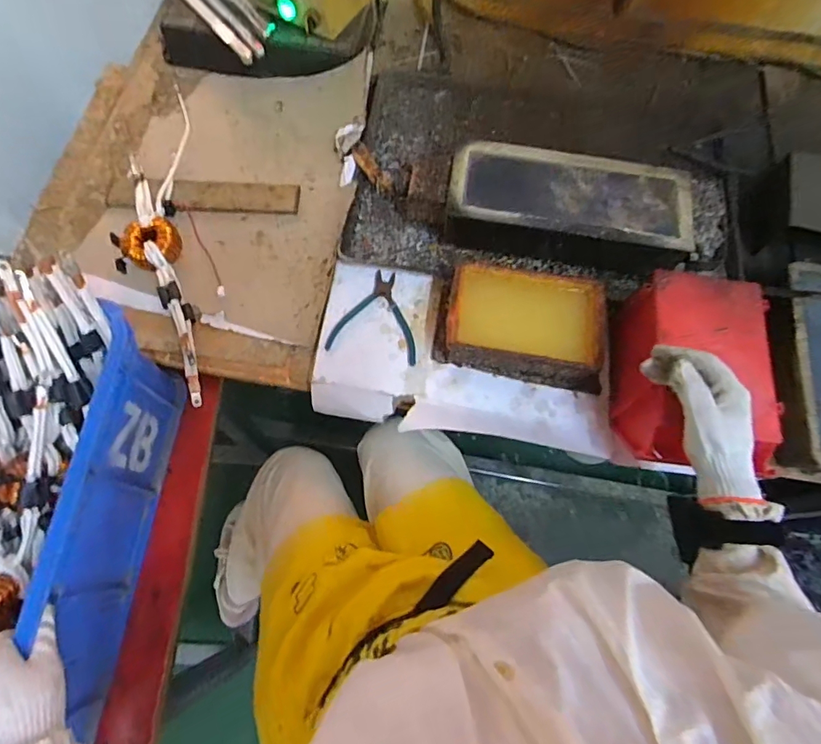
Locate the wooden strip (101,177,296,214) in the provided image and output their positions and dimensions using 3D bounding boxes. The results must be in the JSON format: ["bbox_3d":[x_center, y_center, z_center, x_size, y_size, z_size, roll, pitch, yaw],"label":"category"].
[{"bbox_3d":[-0.331,-0.283,0.776,0.299,0.012,0.066,3,66,-2],"label":"wooden strip"}]

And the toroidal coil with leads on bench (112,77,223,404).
[{"bbox_3d":[-0.384,-0.224,0.741,0.140,0.039,0.589,-15,70,-8],"label":"toroidal coil with leads on bench"}]

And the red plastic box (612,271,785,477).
[{"bbox_3d":[0.347,0.006,0.604,0.139,0.118,0.229,9,69,1],"label":"red plastic box"}]

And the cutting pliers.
[{"bbox_3d":[-0.042,-0.083,0.691,0.122,0.005,0.134,12,69,2],"label":"cutting pliers"}]

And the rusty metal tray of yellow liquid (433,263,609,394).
[{"bbox_3d":[0.157,-0.065,0.660,0.229,0.065,0.138,10,69,2],"label":"rusty metal tray of yellow liquid"}]

